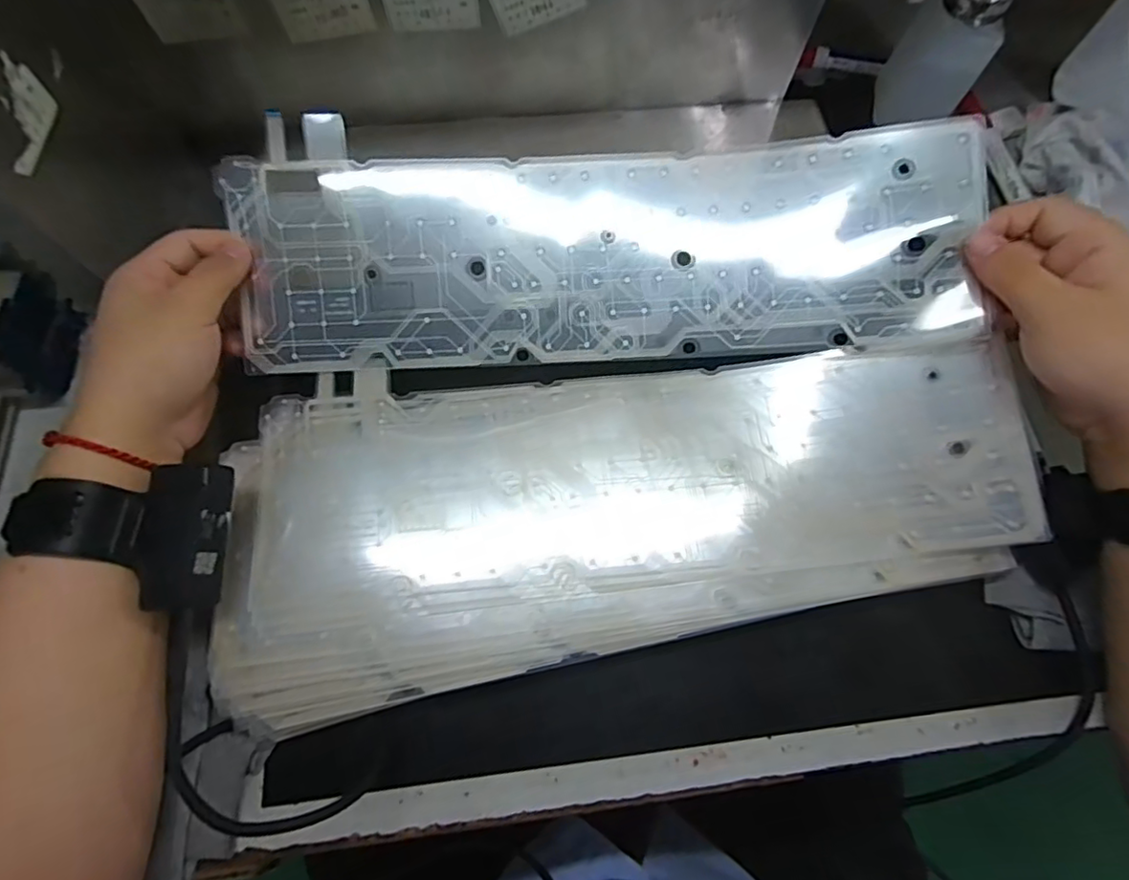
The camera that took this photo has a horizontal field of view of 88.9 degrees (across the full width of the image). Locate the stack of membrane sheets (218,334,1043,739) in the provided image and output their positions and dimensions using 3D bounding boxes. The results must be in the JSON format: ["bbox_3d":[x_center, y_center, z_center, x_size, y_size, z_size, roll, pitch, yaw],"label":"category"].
[{"bbox_3d":[0.034,0.026,0.319,0.432,0.028,0.171,-9,70,-4],"label":"stack of membrane sheets"}]

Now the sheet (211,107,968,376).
[{"bbox_3d":[0.019,-0.112,0.341,0.414,0.027,0.128,-1,96,2],"label":"sheet"}]

